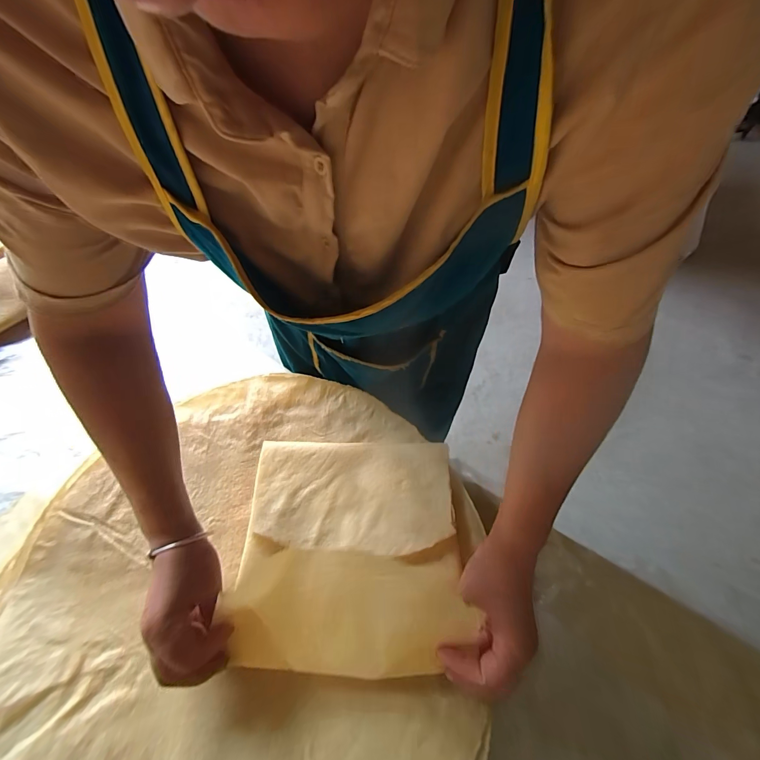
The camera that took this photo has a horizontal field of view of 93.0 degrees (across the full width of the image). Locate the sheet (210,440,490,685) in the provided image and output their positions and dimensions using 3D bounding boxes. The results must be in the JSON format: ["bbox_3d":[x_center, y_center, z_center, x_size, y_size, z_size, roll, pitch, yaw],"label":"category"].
[{"bbox_3d":[-0.034,0.182,0.417,0.246,0.049,0.240,-1,47,0],"label":"sheet"}]

